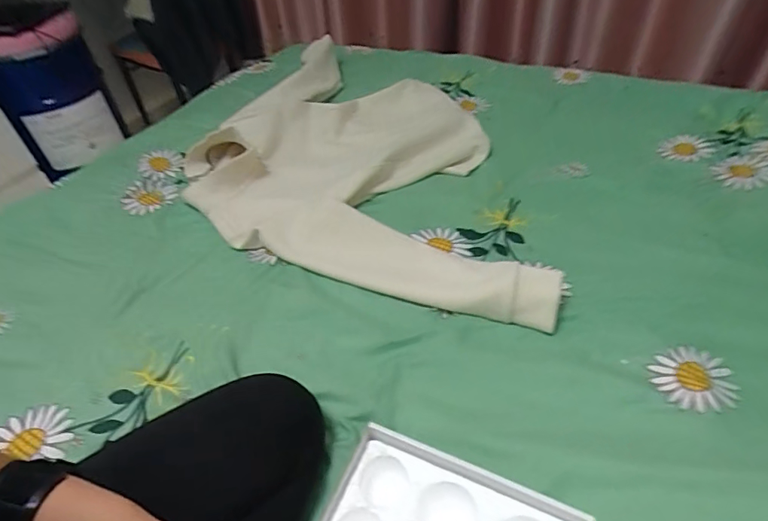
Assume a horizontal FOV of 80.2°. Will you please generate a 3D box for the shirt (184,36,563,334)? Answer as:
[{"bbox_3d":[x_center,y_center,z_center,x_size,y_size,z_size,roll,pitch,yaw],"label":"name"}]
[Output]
[{"bbox_3d":[-0.010,-0.205,0.887,0.742,0.096,0.602,15,48,18],"label":"shirt"}]

